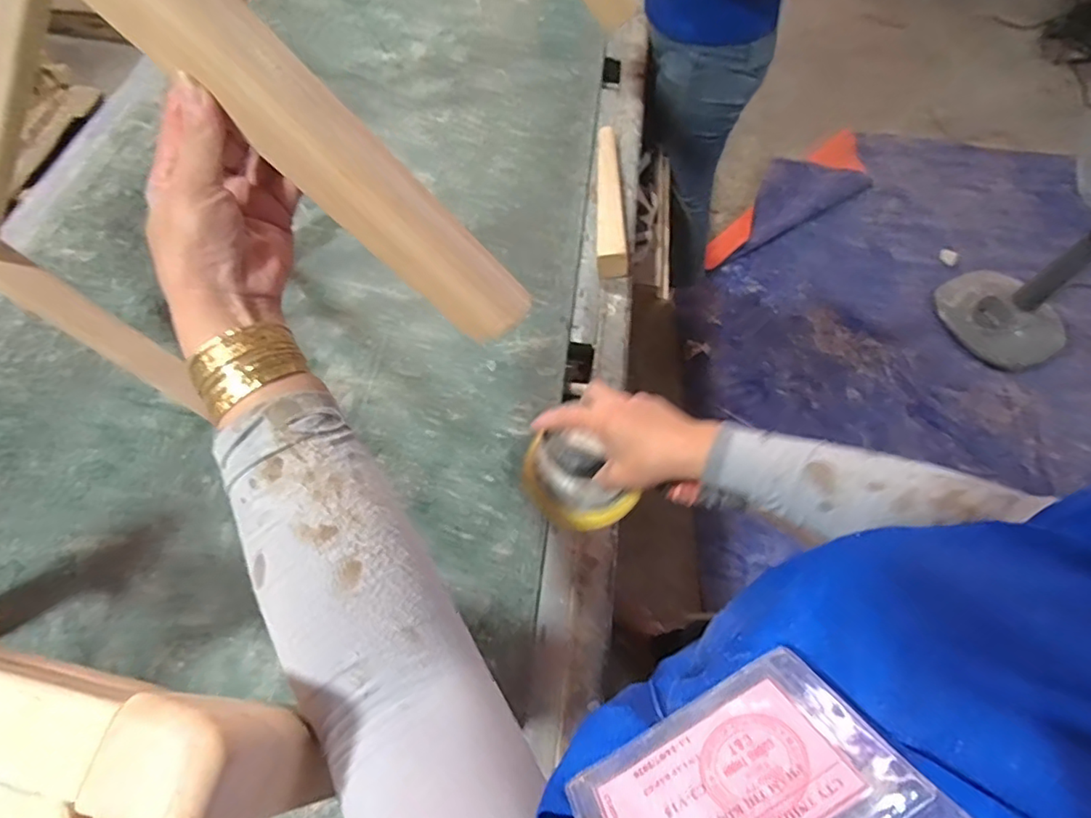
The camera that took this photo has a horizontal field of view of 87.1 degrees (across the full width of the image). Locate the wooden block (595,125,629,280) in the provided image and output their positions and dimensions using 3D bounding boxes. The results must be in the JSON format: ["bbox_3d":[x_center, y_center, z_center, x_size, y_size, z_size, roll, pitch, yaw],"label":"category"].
[{"bbox_3d":[0.098,-0.343,0.897,0.054,0.050,0.339,0,61,-2],"label":"wooden block"}]

